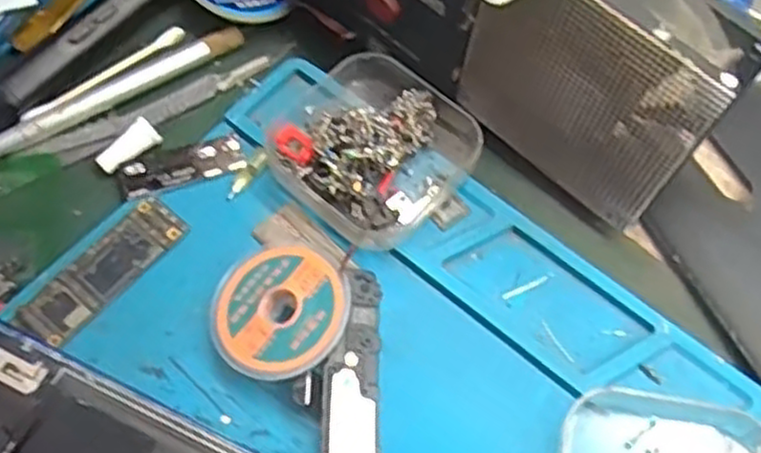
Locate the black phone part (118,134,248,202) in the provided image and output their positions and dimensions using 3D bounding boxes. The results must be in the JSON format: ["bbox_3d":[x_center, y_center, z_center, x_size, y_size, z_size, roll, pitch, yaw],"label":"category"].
[{"bbox_3d":[-0.072,-0.022,0.274,0.044,0.004,0.016,-17,65,-11],"label":"black phone part"}]

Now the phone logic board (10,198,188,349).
[{"bbox_3d":[-0.093,0.015,0.255,0.020,0.004,0.059,39,67,16],"label":"phone logic board"}]

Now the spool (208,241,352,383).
[{"bbox_3d":[-0.032,0.028,0.245,0.043,0.010,0.043,-5,65,11],"label":"spool"}]

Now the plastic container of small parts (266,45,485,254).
[{"bbox_3d":[-0.003,-0.029,0.271,0.062,0.022,0.064,42,68,17],"label":"plastic container of small parts"}]

